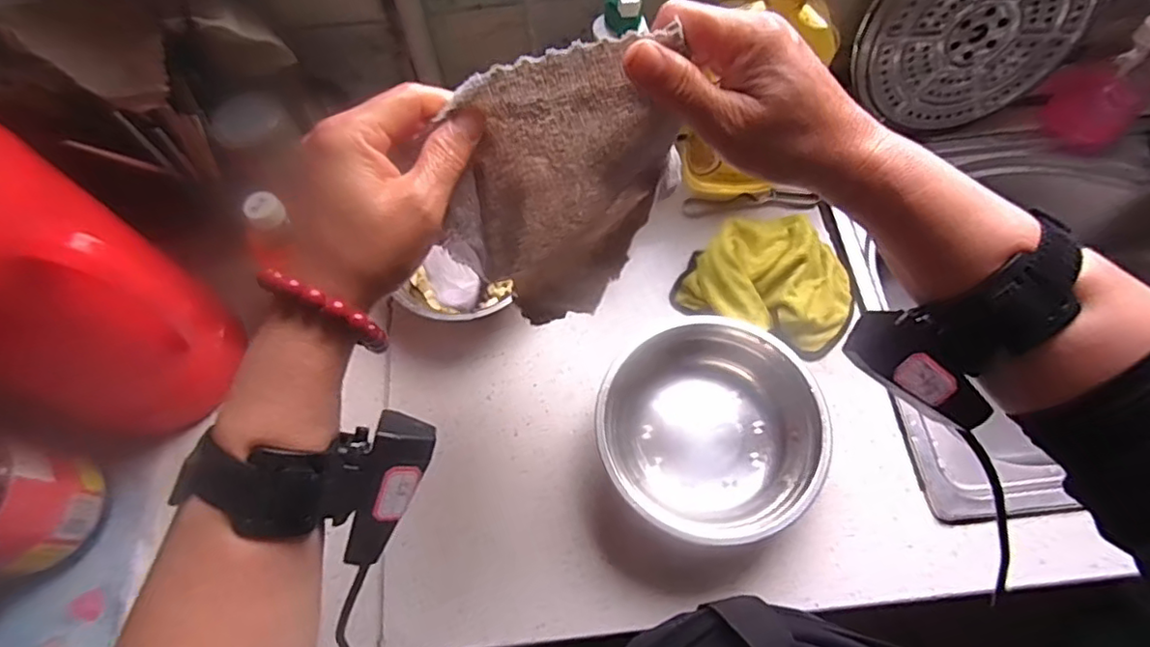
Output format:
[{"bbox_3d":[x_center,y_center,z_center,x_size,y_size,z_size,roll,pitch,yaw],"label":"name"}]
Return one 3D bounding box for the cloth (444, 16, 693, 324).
[{"bbox_3d":[-0.006,-0.053,0.366,0.123,0.239,0.046,-18,68,-8],"label":"cloth"}]

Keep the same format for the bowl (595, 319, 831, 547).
[{"bbox_3d":[0.123,0.102,0.566,0.196,0.059,0.192,-1,65,2],"label":"bowl"}]

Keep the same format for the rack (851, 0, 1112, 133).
[{"bbox_3d":[0.425,-0.314,0.629,0.247,0.236,0.018,-12,51,8],"label":"rack"}]

